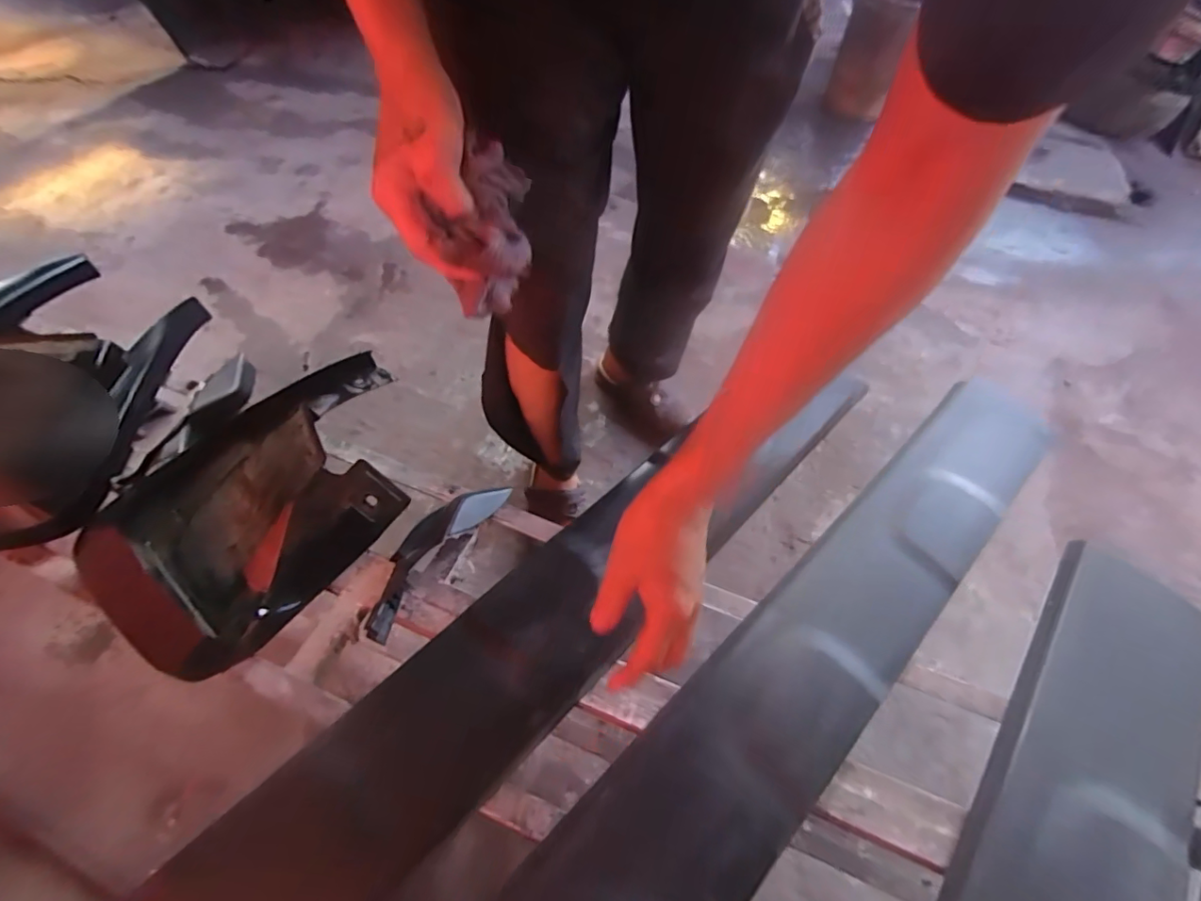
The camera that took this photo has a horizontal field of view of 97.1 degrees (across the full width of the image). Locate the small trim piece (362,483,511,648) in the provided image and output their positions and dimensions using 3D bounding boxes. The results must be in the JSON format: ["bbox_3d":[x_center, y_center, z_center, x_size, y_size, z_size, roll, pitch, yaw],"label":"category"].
[{"bbox_3d":[-0.177,0.099,0.553,0.051,0.038,0.202,27,57,13],"label":"small trim piece"}]

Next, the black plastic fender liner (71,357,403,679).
[{"bbox_3d":[-0.345,0.031,0.573,0.255,0.088,0.348,37,60,19],"label":"black plastic fender liner"}]

